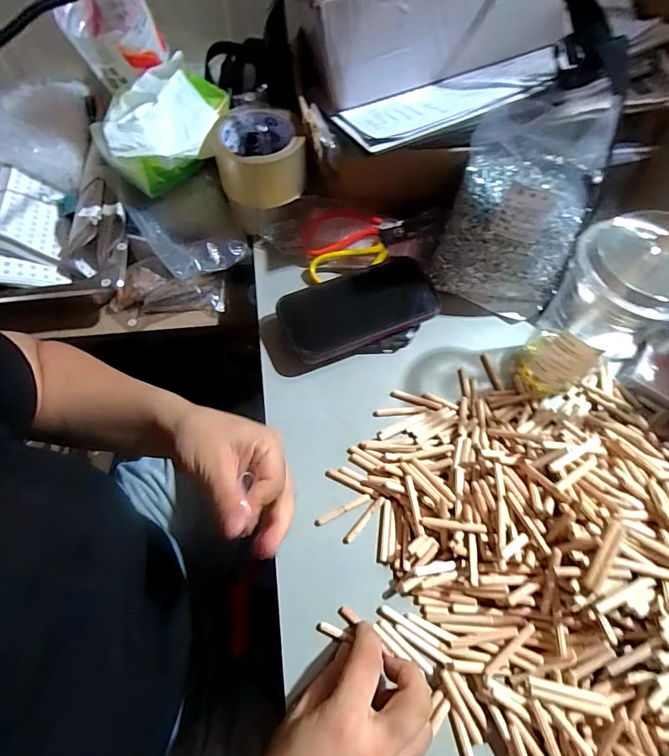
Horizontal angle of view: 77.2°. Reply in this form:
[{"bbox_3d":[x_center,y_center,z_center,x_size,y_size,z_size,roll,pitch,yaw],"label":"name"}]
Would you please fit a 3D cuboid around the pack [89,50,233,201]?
[{"bbox_3d":[-0.178,-0.263,0.454,0.142,0.083,0.090,-28,67,-15],"label":"pack"}]

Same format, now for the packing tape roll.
[{"bbox_3d":[-0.079,-0.237,0.459,0.093,0.065,0.080,-3,63,-3],"label":"packing tape roll"}]

